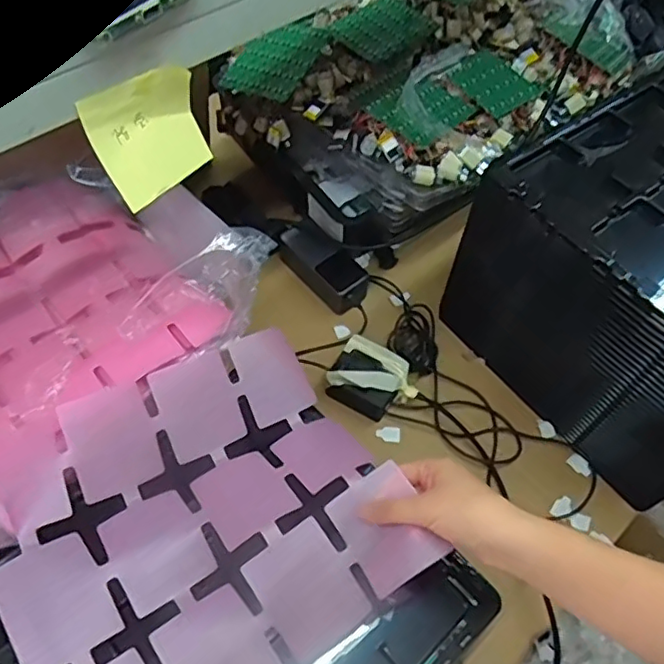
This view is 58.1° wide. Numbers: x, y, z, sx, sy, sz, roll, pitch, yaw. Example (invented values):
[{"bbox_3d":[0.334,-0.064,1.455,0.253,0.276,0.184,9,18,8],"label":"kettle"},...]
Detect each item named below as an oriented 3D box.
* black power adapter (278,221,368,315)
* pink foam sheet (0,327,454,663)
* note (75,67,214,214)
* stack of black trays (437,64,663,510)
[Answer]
[{"bbox_3d":[-0.008,-0.085,0.792,0.059,0.047,0.139,-32,65,-22],"label":"black power adapter"},{"bbox_3d":[-0.105,0.158,0.497,0.299,0.063,0.263,-28,63,-20],"label":"pink foam sheet"},{"bbox_3d":[-0.116,-0.127,0.386,0.013,0.073,0.074,27,56,33],"label":"note"},{"bbox_3d":[0.370,-0.062,0.676,0.384,0.245,0.330,-31,64,-22],"label":"stack of black trays"}]

